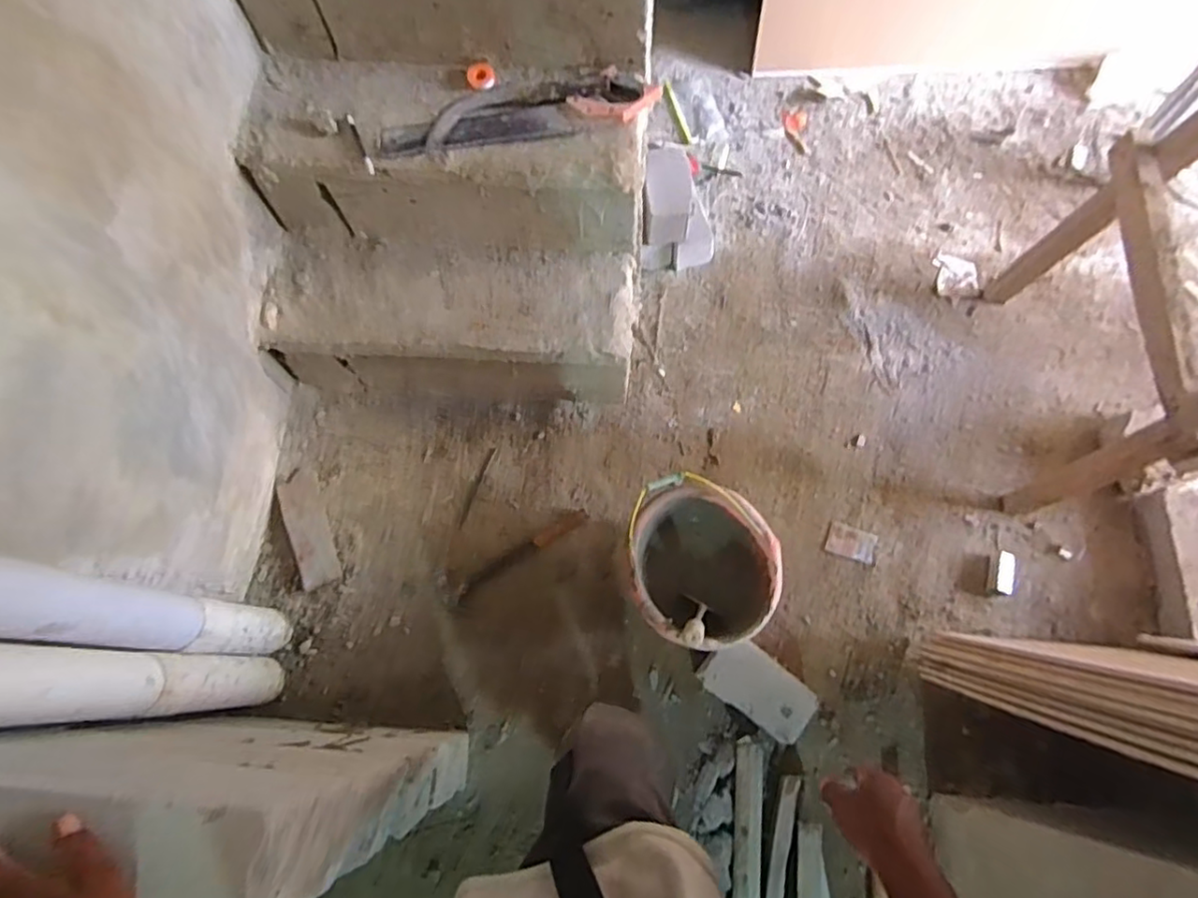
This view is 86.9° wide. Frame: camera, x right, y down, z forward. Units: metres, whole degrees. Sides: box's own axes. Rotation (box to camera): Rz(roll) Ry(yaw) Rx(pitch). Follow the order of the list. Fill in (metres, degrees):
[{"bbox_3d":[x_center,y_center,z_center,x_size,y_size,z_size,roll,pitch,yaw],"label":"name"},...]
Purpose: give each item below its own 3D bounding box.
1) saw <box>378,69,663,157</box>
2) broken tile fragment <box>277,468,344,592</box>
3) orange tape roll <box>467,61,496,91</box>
[{"bbox_3d":[-0.151,-0.619,1.175,0.523,0.041,0.149,-13,69,-4],"label":"saw"},{"bbox_3d":[-0.624,0.169,1.366,0.082,0.020,0.259,-22,70,-8],"label":"broken tile fragment"},{"bbox_3d":[-0.226,-0.716,1.215,0.053,0.014,0.061,1,69,1],"label":"orange tape roll"}]

